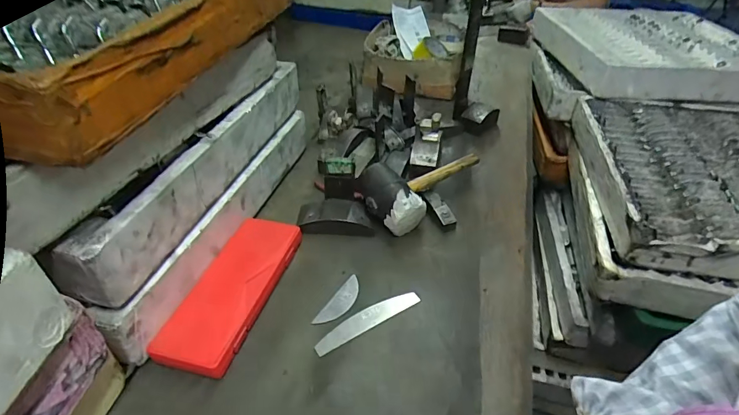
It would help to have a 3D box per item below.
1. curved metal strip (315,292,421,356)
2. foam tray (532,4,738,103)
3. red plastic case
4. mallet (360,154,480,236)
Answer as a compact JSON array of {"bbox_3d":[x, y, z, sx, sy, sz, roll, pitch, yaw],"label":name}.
[{"bbox_3d":[-0.003,0.149,0.566,0.155,0.004,0.030,-21,45,-26],"label":"curved metal strip"},{"bbox_3d":[0.865,-0.516,1.338,0.602,0.091,0.680,1,39,0],"label":"foam tray"},{"bbox_3d":[-0.185,0.110,0.587,0.100,0.030,0.248,10,40,9],"label":"red plastic case"},{"bbox_3d":[0.091,-0.047,0.742,0.114,0.082,0.234,34,48,32],"label":"mallet"}]

